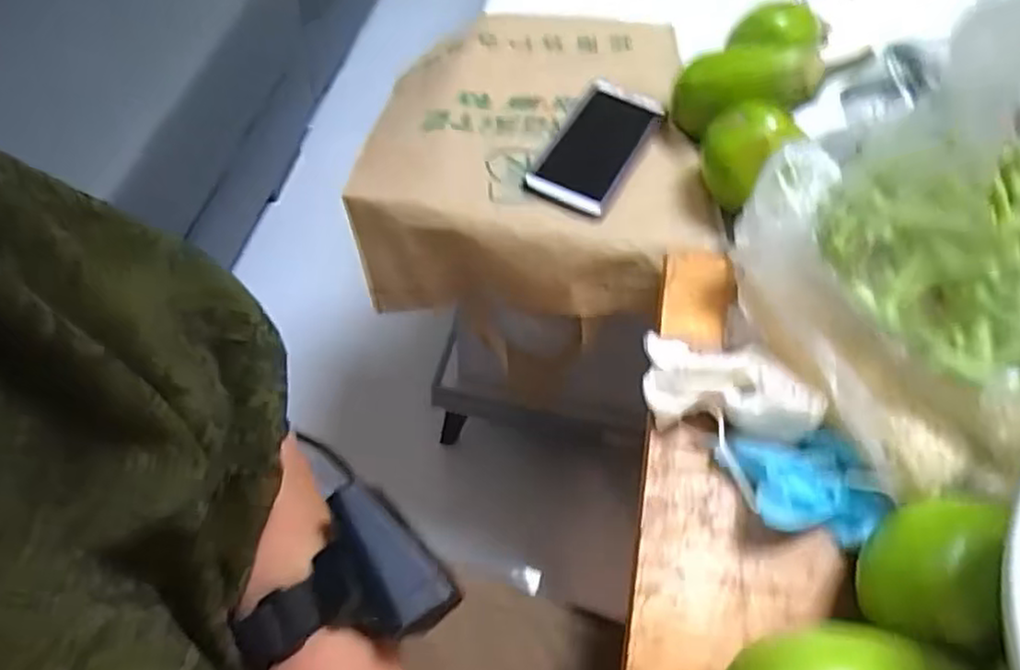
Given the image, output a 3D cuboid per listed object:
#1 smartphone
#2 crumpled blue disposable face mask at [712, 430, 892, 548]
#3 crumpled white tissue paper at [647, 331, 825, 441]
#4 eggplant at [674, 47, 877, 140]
[{"bbox_3d":[0.075,-0.168,0.634,0.073,0.011,0.149,26,61,12],"label":"smartphone"},{"bbox_3d":[0.176,0.089,0.430,0.091,0.025,0.064,2,58,-2],"label":"crumpled blue disposable face mask"},{"bbox_3d":[0.141,0.034,0.460,0.109,0.026,0.053,10,59,3],"label":"crumpled white tissue paper"},{"bbox_3d":[0.201,-0.201,0.587,0.152,0.053,0.069,1,50,42],"label":"eggplant"}]

